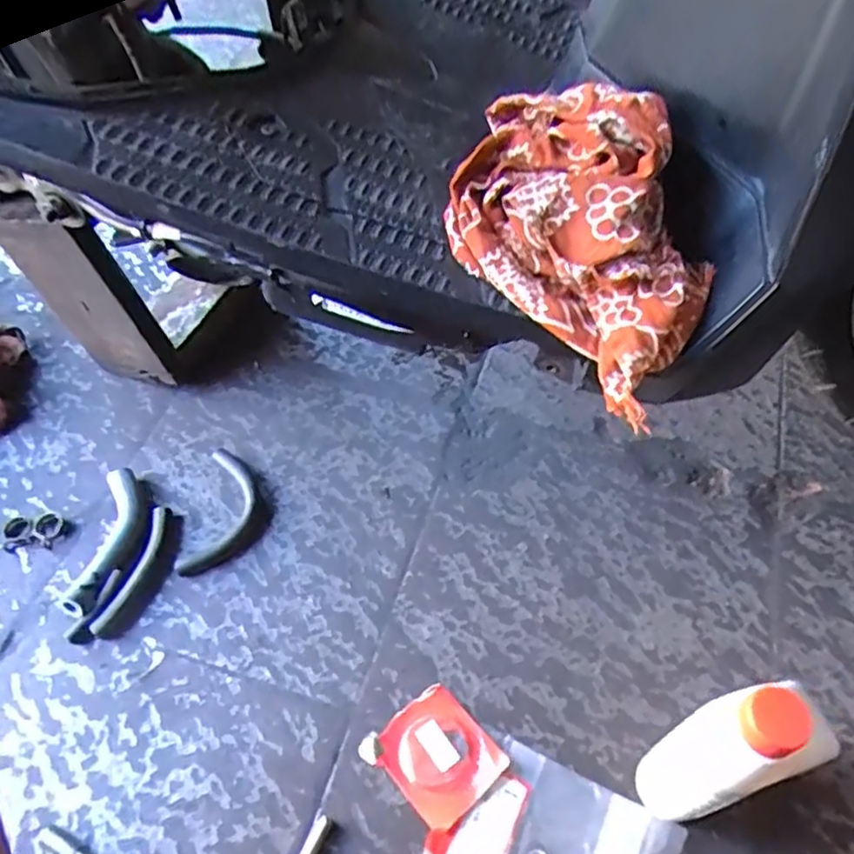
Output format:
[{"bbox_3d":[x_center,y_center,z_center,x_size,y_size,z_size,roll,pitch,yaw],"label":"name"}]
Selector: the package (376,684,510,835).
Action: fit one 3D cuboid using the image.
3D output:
[{"bbox_3d":[0.009,0.240,0.501,0.070,0.014,0.080,-36,59,-21],"label":"package"}]

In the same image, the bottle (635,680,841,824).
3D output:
[{"bbox_3d":[0.184,0.190,0.406,0.082,0.202,0.047,-16,54,-8],"label":"bottle"}]

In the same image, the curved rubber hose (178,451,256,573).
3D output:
[{"bbox_3d":[-0.184,0.076,0.626,0.052,0.012,0.126,2,53,6],"label":"curved rubber hose"}]

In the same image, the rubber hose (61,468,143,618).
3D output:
[{"bbox_3d":[-0.282,0.102,0.606,0.042,0.023,0.137,1,53,5],"label":"rubber hose"}]

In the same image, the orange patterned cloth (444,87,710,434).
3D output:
[{"bbox_3d":[0.084,-0.112,0.381,0.177,0.089,0.117,38,64,26],"label":"orange patterned cloth"}]

